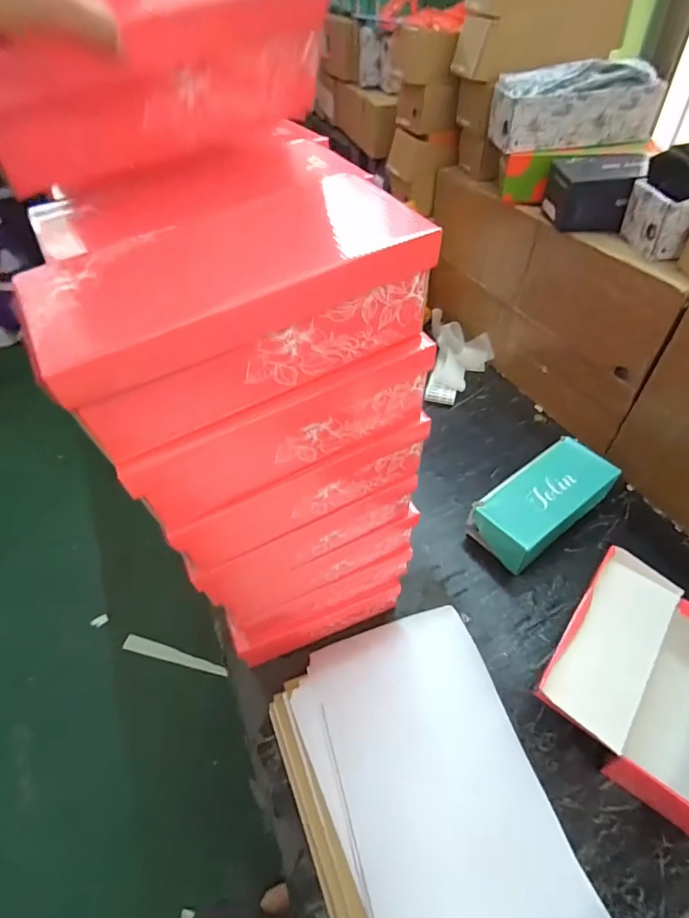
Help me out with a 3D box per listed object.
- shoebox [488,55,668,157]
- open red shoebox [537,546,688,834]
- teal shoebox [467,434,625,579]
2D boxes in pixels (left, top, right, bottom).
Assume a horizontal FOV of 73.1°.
[{"bbox_3d":[0.468,-0.722,0.943,0.300,0.122,0.123,-8,50,-2],"label":"shoebox"},{"bbox_3d":[0.463,0.332,0.698,0.263,0.122,0.290,31,59,27],"label":"open red shoebox"},{"bbox_3d":[0.394,0.088,0.929,0.297,0.108,0.140,-30,54,-19],"label":"teal shoebox"}]

